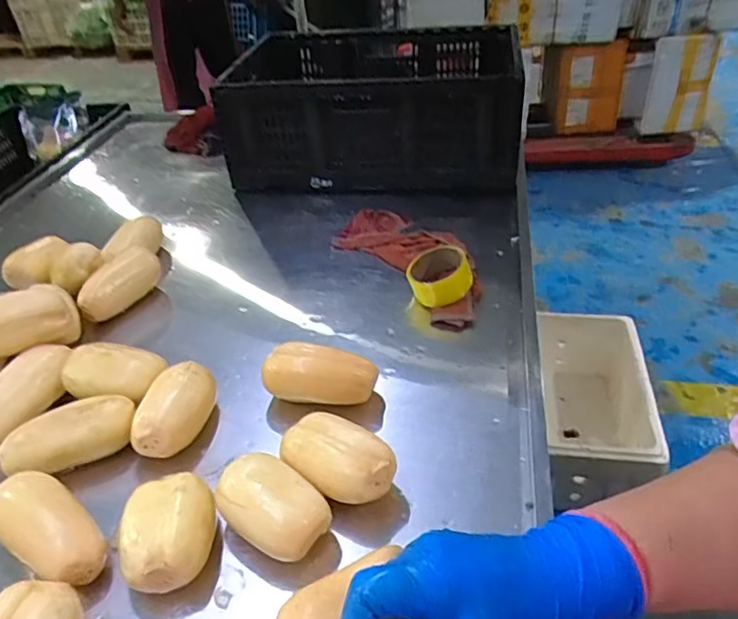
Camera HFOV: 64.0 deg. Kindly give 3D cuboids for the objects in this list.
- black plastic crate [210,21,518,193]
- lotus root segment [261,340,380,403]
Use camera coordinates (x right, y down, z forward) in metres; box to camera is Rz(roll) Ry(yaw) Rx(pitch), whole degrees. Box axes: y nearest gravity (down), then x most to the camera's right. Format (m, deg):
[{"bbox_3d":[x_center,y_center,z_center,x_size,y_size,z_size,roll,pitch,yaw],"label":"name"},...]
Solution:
[{"bbox_3d":[0.029,-0.475,1.328,0.578,0.222,0.490,1,38,9],"label":"black plastic crate"},{"bbox_3d":[-0.064,0.086,0.762,0.146,0.072,0.066,4,38,11],"label":"lotus root segment"}]

